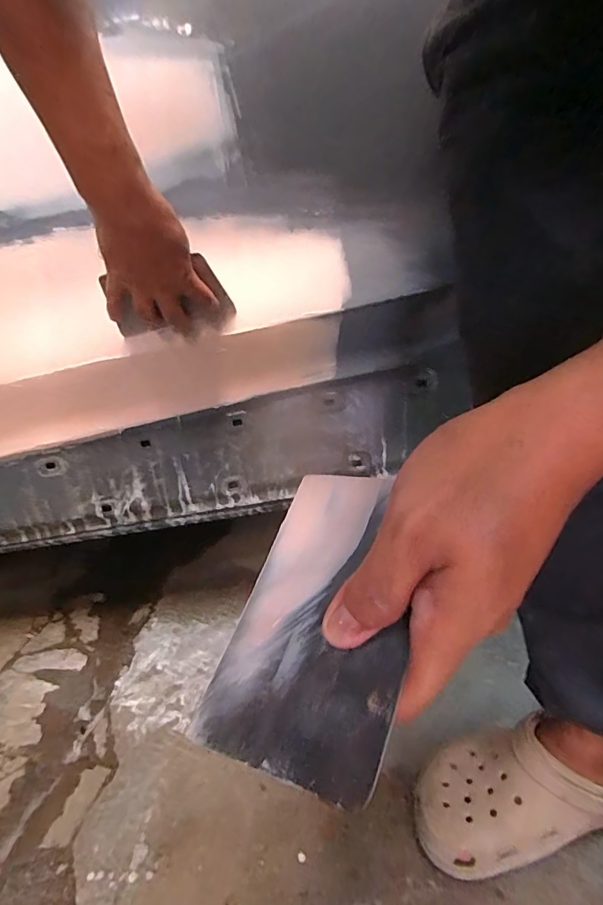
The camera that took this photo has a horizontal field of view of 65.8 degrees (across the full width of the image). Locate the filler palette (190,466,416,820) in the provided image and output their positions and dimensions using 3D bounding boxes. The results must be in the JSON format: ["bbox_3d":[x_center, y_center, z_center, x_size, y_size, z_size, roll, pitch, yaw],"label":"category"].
[{"bbox_3d":[0.009,0.068,0.212,0.095,0.004,0.135,-6,51,44],"label":"filler palette"}]

